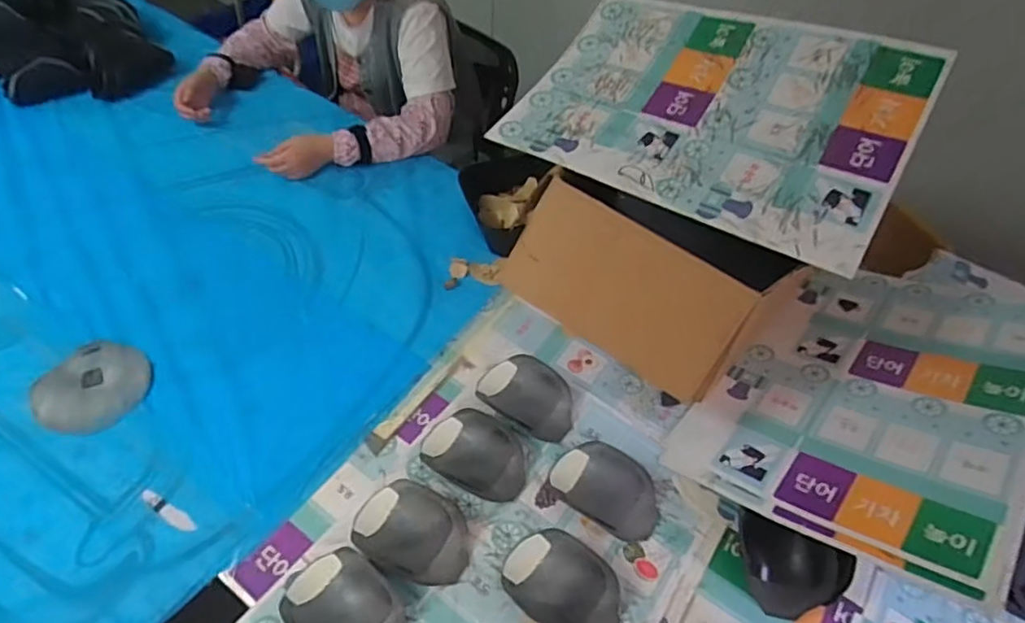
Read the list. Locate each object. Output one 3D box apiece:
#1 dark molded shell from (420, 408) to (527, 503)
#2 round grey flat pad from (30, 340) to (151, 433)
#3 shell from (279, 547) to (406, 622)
[{"bbox_3d":[-0.050,0.190,0.816,0.143,0.039,0.095,27,54,19],"label":"dark molded shell"},{"bbox_3d":[-0.606,0.108,0.869,0.139,0.011,0.142,25,53,18],"label":"round grey flat pad"},{"bbox_3d":[-0.190,0.338,0.687,0.153,0.036,0.099,27,54,19],"label":"shell"}]

